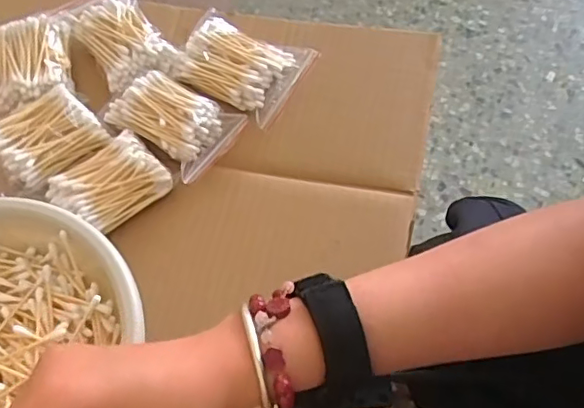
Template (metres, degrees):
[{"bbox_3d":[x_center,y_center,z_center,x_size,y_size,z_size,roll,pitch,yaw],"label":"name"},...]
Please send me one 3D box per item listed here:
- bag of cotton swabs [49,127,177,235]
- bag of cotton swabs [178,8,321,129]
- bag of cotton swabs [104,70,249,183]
[{"bbox_3d":[-0.135,-0.016,0.417,0.076,0.020,0.060,-37,68,-15],"label":"bag of cotton swabs"},{"bbox_3d":[-0.040,-0.112,0.460,0.096,0.024,0.069,29,68,15],"label":"bag of cotton swabs"},{"bbox_3d":[-0.092,-0.067,0.440,0.100,0.033,0.069,36,70,17],"label":"bag of cotton swabs"}]

